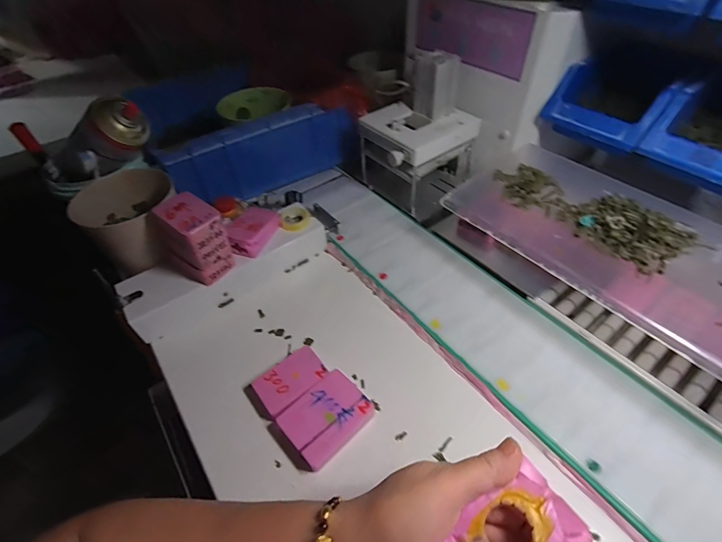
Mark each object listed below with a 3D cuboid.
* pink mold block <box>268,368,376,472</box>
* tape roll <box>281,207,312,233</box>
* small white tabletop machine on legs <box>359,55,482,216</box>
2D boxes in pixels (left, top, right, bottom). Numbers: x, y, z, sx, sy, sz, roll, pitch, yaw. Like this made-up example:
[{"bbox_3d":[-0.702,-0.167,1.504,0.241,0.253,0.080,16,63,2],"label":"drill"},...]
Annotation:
[{"bbox_3d":[-0.037,0.143,0.362,0.084,0.025,0.062,-36,55,-26],"label":"pink mold block"},{"bbox_3d":[-0.090,-0.073,0.510,0.040,0.015,0.042,-2,48,2],"label":"tape roll"},{"bbox_3d":[0.085,-0.206,0.560,0.163,0.184,0.126,-30,53,-22],"label":"small white tabletop machine on legs"}]

